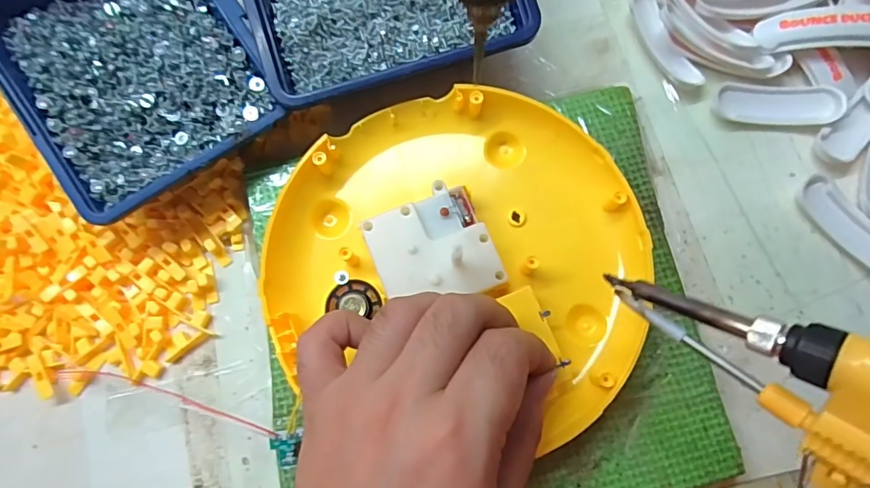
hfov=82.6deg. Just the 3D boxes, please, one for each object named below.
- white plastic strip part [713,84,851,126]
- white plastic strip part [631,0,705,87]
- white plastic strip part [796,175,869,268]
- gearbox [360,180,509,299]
[{"bbox_3d":[0.200,-0.081,0.290,0.068,0.012,0.023,2,79,1],"label":"white plastic strip part"},{"bbox_3d":[0.137,-0.123,0.299,0.020,0.016,0.067,-27,79,-4],"label":"white plastic strip part"},{"bbox_3d":[0.234,-0.009,0.276,0.020,0.013,0.069,-39,81,-6],"label":"white plastic strip part"},{"bbox_3d":[-0.001,0.004,0.246,0.055,0.026,0.054,-21,79,-3],"label":"gearbox"}]

